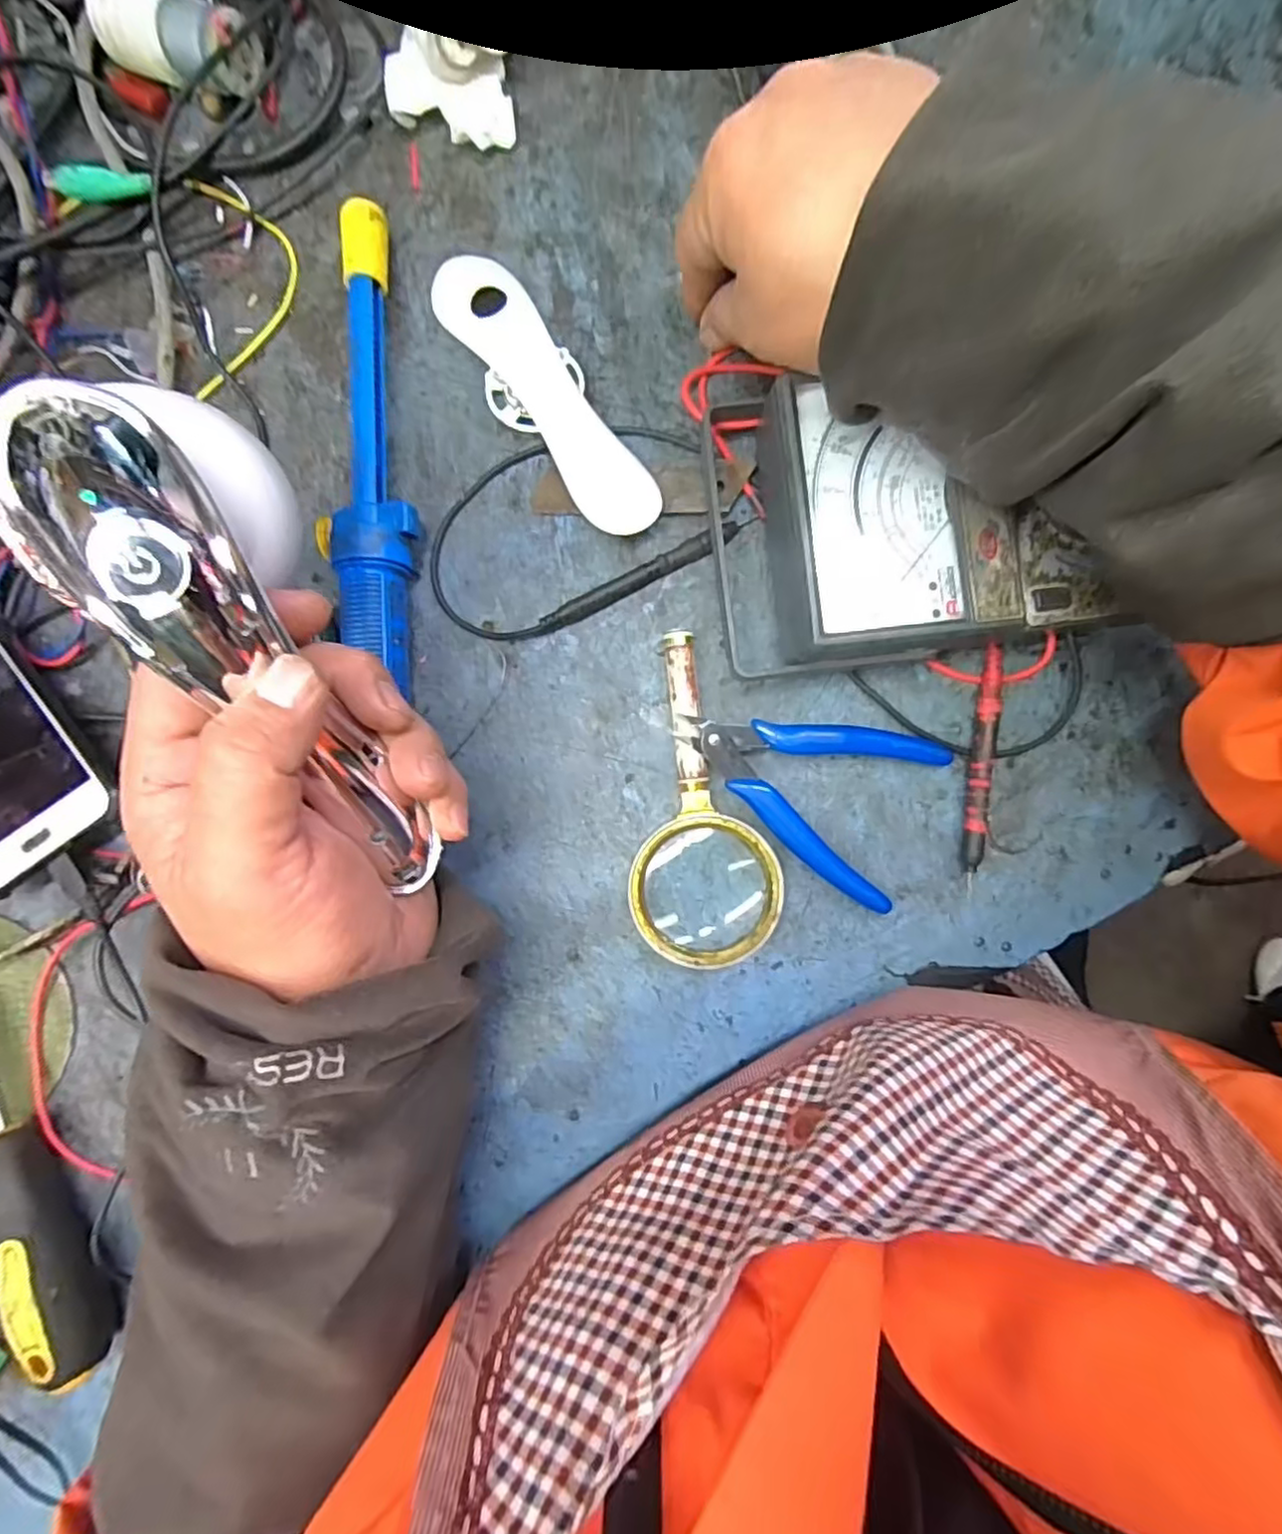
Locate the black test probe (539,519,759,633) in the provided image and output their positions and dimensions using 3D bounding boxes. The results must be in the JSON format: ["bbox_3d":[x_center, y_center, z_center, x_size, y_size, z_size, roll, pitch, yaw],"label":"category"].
[{"bbox_3d":[0.003,-0.089,0.312,0.107,0.011,0.009,-28,89,-1],"label":"black test probe"}]

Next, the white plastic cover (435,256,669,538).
[{"bbox_3d":[-0.046,-0.174,0.312,0.035,0.021,0.157,-34,89,-1],"label":"white plastic cover"}]

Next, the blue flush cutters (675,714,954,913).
[{"bbox_3d":[0.075,0.004,0.306,0.114,0.016,0.077,28,89,1],"label":"blue flush cutters"}]

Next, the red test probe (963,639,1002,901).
[{"bbox_3d":[0.157,-0.001,0.308,0.013,0.012,0.113,7,88,0],"label":"red test probe"}]

